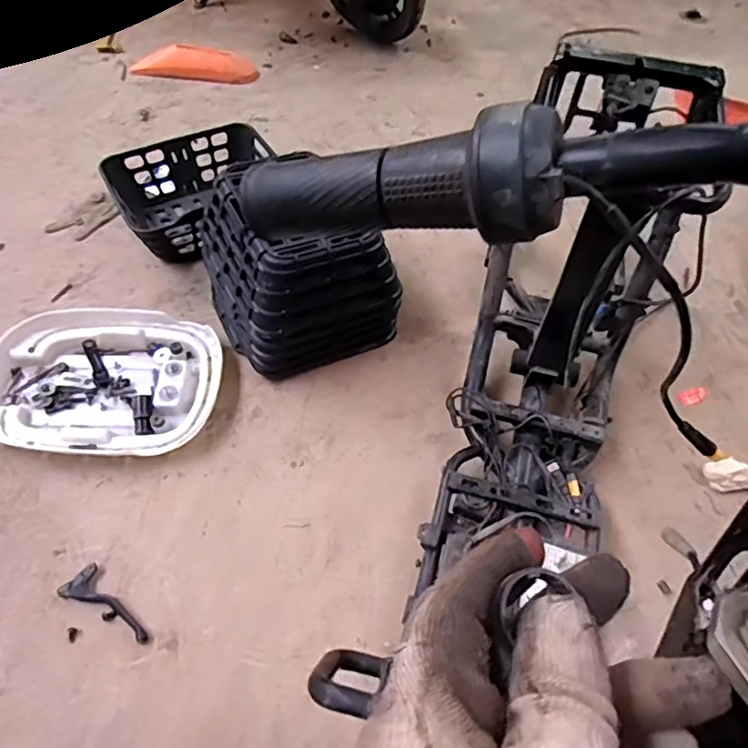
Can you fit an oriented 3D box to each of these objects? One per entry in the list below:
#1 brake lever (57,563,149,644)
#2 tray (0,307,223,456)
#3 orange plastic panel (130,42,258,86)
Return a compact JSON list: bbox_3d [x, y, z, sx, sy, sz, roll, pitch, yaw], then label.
[{"bbox_3d":[-0.335,0.293,0.715,0.130,0.013,0.047,27,57,19],"label":"brake lever"},{"bbox_3d":[-0.444,0.001,0.915,0.380,0.057,0.280,5,52,3],"label":"tray"},{"bbox_3d":[-0.491,-0.843,1.543,0.338,0.052,0.111,7,53,5],"label":"orange plastic panel"}]

